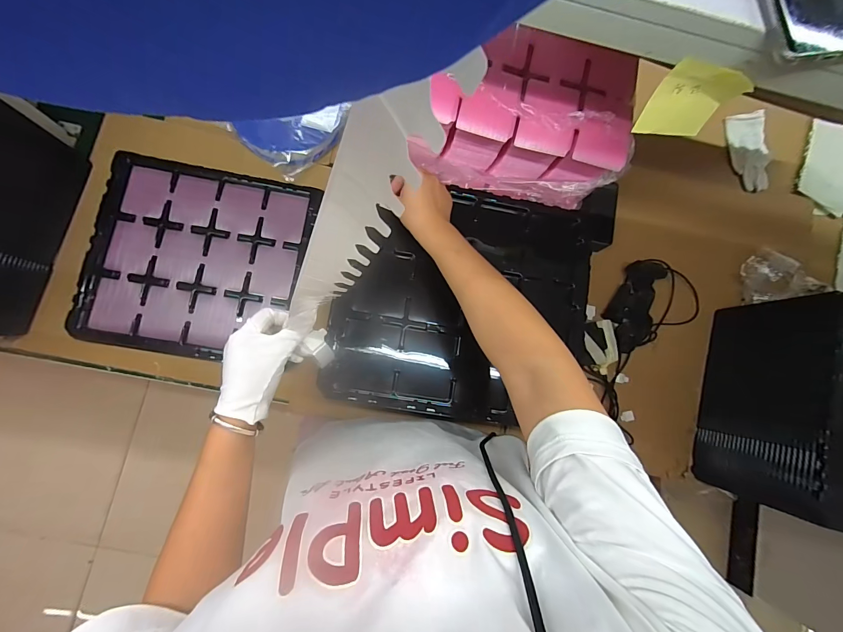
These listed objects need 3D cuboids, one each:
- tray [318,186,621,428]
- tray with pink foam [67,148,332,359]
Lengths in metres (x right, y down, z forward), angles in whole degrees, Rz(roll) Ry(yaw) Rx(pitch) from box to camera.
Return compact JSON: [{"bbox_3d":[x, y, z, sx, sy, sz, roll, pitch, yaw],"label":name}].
[{"bbox_3d":[0.077,-0.031,0.547,0.378,0.024,0.354,11,82,-4],"label":"tray"},{"bbox_3d":[-0.393,-0.100,0.662,0.355,0.040,0.327,8,82,-5],"label":"tray with pink foam"}]

